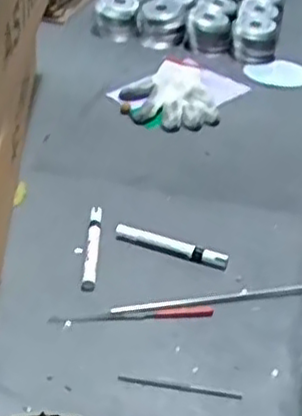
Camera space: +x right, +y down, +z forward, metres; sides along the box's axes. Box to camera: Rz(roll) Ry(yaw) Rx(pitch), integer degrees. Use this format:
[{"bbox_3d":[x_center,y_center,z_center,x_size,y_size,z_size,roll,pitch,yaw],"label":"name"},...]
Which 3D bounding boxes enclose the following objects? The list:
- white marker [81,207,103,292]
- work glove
[{"bbox_3d":[-0.069,0.046,0.850,0.017,0.017,0.139,3,35,0],"label":"white marker"},{"bbox_3d":[0.029,-0.197,1.183,0.144,0.027,0.235,-1,35,-5],"label":"work glove"}]

